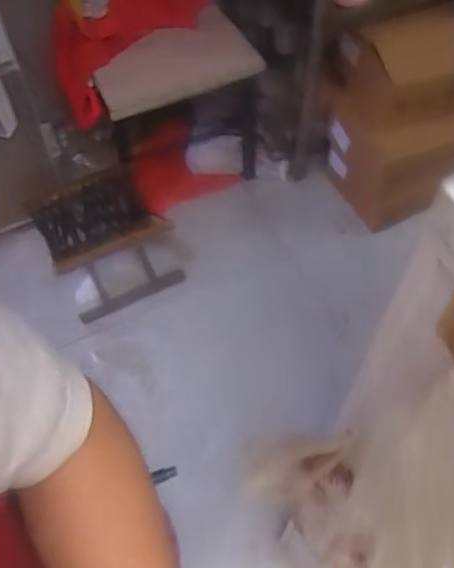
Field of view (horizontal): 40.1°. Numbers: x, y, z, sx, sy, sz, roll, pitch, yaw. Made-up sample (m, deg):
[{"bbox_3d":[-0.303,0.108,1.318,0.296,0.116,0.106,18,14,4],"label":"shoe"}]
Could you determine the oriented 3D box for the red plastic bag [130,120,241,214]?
[{"bbox_3d":[-0.111,-0.301,1.612,0.266,0.255,0.072,-6,60,-3],"label":"red plastic bag"}]

